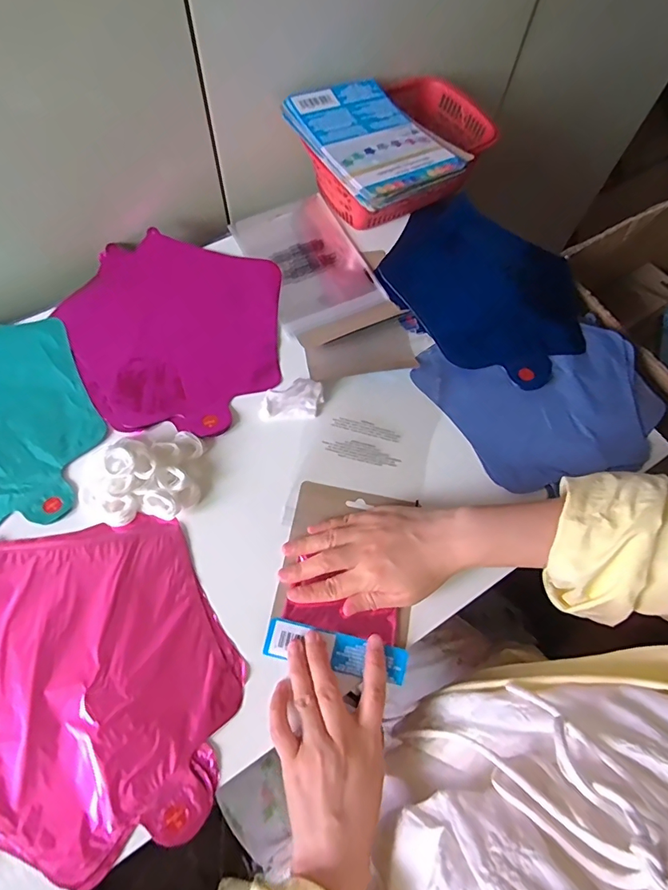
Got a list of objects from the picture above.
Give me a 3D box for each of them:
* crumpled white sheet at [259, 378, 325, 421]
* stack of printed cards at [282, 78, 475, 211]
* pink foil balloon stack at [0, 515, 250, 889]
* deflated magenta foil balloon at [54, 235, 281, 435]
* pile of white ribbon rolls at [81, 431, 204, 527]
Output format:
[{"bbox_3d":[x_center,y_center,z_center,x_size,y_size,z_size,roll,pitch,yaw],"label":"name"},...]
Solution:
[{"bbox_3d":[-0.041,-0.046,0.454,0.060,0.023,0.035,-1,65,-3],"label":"crumpled white sheet"},{"bbox_3d":[0.040,-0.327,0.491,0.129,0.018,0.187,-32,71,-16],"label":"stack of printed cards"},{"bbox_3d":[-0.192,0.178,0.356,0.225,0.006,0.231,-11,66,-8],"label":"pink foil balloon stack"},{"bbox_3d":[-0.172,-0.125,0.496,0.222,0.014,0.243,-1,65,-3],"label":"deflated magenta foil balloon"},{"bbox_3d":[-0.170,0.023,0.409,0.100,0.037,0.088,-4,66,-5],"label":"pile of white ribbon rolls"}]

